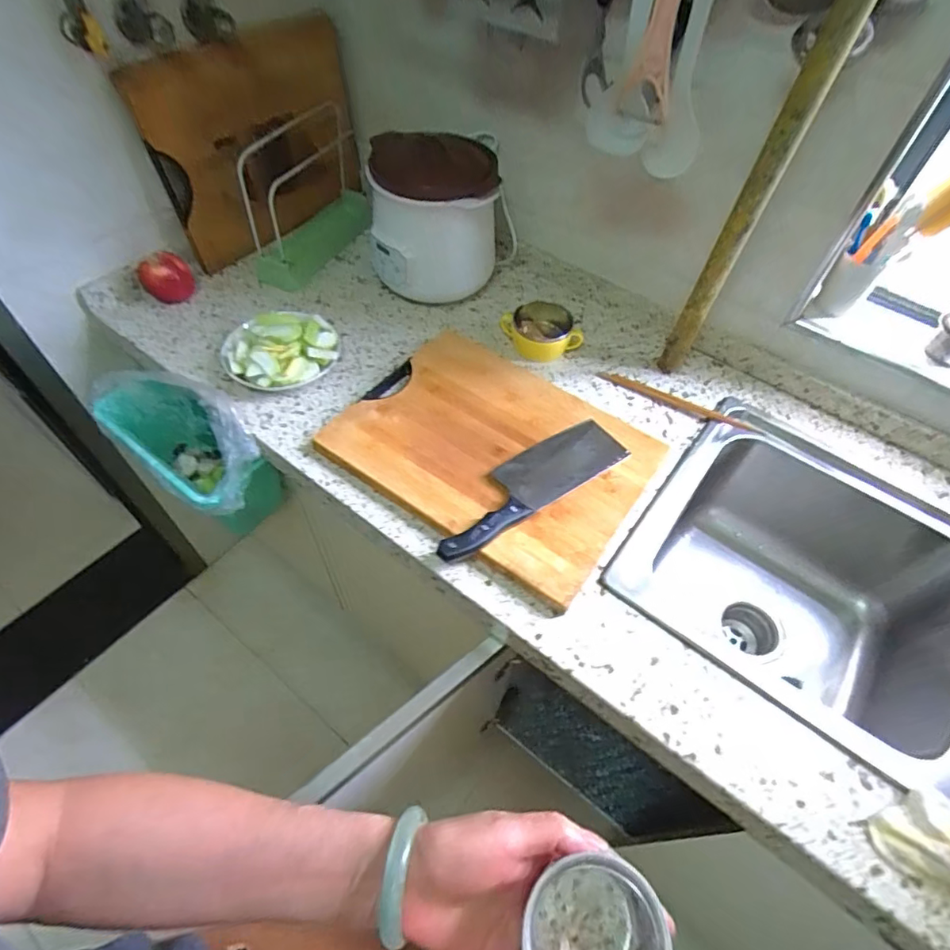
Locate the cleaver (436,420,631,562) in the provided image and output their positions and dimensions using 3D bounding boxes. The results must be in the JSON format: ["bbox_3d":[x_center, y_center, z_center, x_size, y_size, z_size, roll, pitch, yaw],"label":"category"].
[{"bbox_3d":[0.067,0.008,0.682,0.290,0.022,0.083,-30,61,-22],"label":"cleaver"}]

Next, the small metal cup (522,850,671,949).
[{"bbox_3d":[0.062,0.248,0.291,0.072,0.041,0.065,-18,57,-15],"label":"small metal cup"}]

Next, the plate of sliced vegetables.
[{"bbox_3d":[-0.290,-0.189,0.809,0.167,0.054,0.147,-25,59,-20],"label":"plate of sliced vegetables"}]

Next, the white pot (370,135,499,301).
[{"bbox_3d":[-0.068,-0.392,0.872,0.188,0.226,0.175,1,54,-2],"label":"white pot"}]

